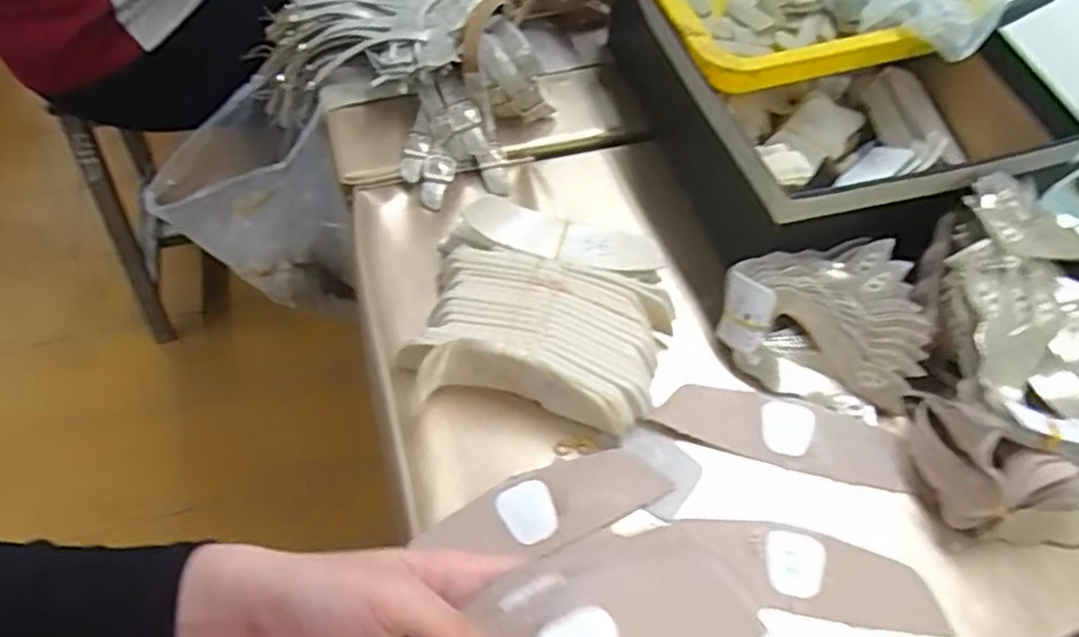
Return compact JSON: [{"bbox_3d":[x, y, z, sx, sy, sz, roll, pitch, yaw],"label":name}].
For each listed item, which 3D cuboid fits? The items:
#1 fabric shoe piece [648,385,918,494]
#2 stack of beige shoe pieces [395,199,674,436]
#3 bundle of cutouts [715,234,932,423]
[{"bbox_3d":[0.166,0.077,0.496,0.166,0.011,0.048,13,62,8],"label":"fabric shoe piece"},{"bbox_3d":[0.002,-0.004,0.525,0.179,0.044,0.161,12,57,7],"label":"stack of beige shoe pieces"},{"bbox_3d":[0.200,-0.001,0.520,0.132,0.061,0.108,15,57,9],"label":"bundle of cutouts"}]

